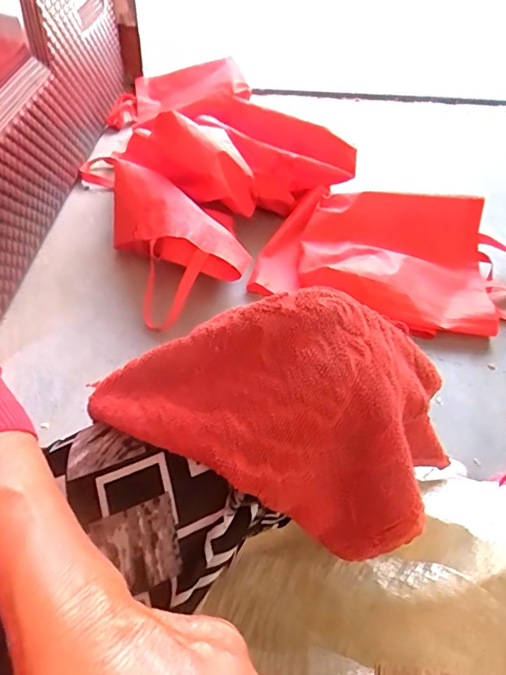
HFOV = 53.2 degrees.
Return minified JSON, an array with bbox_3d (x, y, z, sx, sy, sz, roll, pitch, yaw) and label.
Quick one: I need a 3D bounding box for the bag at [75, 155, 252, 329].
[{"bbox_3d":[-0.189,-0.228,1.064,0.202,0.148,0.433,-19,52,-20],"label":"bag"}]

